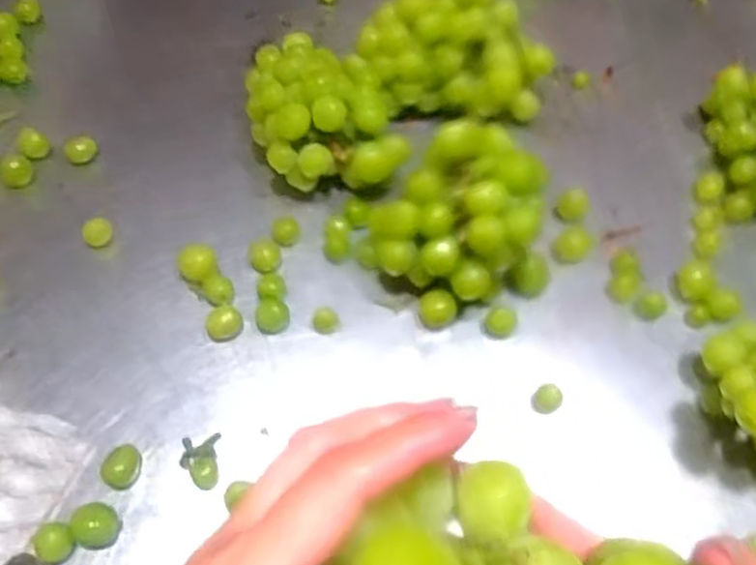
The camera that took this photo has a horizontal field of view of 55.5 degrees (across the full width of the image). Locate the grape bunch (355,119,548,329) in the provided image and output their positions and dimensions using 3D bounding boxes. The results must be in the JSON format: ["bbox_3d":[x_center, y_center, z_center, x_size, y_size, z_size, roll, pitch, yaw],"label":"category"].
[{"bbox_3d":[0.066,-0.042,0.528,0.127,0.099,0.110,-32,66,-19],"label":"grape bunch"}]

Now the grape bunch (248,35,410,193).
[{"bbox_3d":[-0.048,-0.140,0.593,0.121,0.077,0.155,-10,61,-8],"label":"grape bunch"}]

